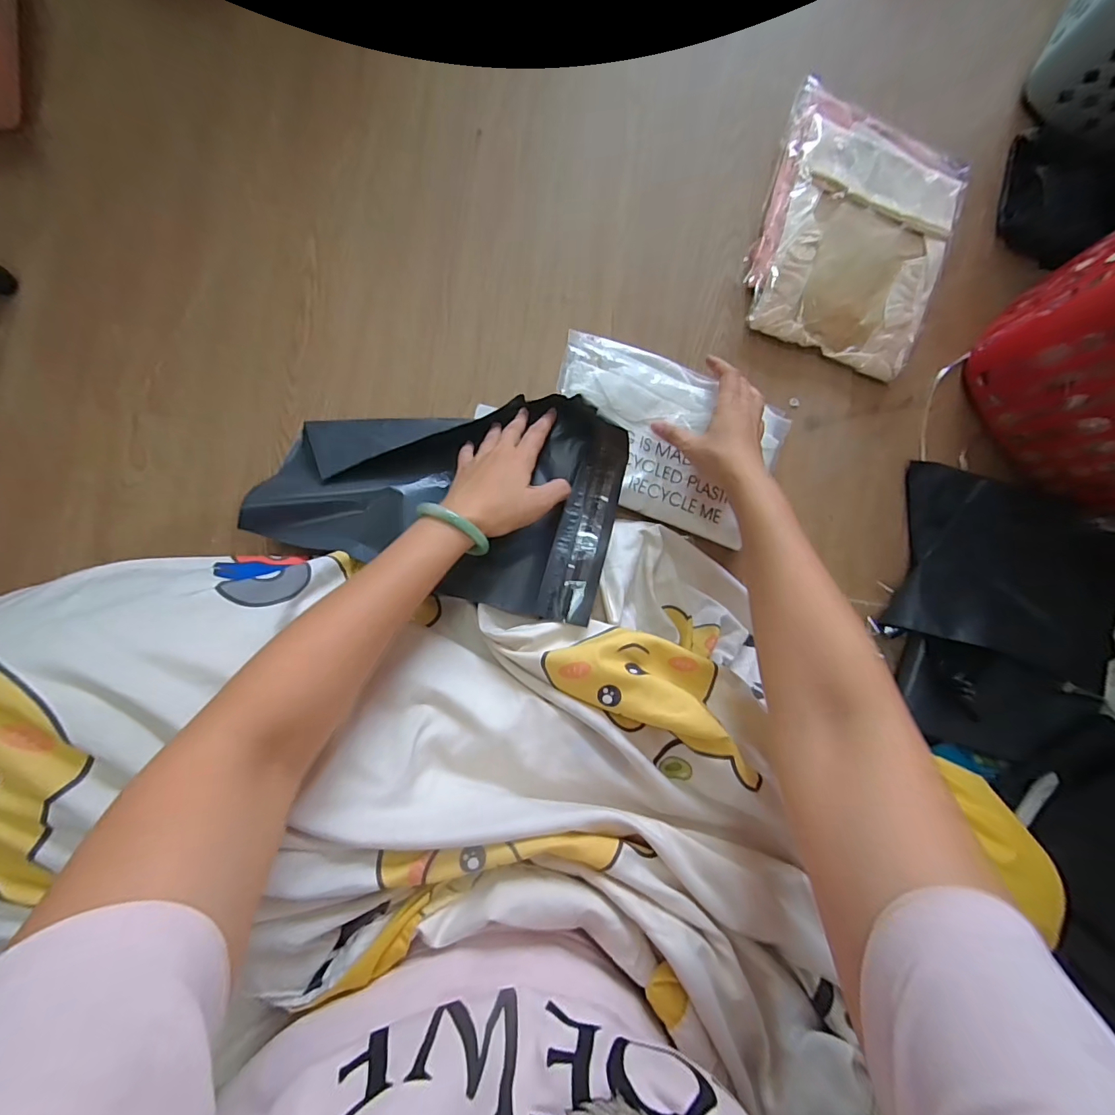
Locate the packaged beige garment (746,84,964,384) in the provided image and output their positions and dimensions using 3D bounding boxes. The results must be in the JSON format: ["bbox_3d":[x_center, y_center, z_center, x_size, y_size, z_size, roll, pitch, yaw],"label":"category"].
[{"bbox_3d":[0.358,-0.390,0.569,0.233,0.033,0.297,19,88,-6],"label":"packaged beige garment"}]

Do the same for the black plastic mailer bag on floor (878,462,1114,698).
[{"bbox_3d":[0.545,0.018,0.563,0.267,0.060,0.213,19,88,-6],"label":"black plastic mailer bag on floor"}]

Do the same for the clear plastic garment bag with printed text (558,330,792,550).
[{"bbox_3d":[0.122,-0.136,0.531,0.267,0.024,0.183,18,86,-5],"label":"clear plastic garment bag with printed text"}]

